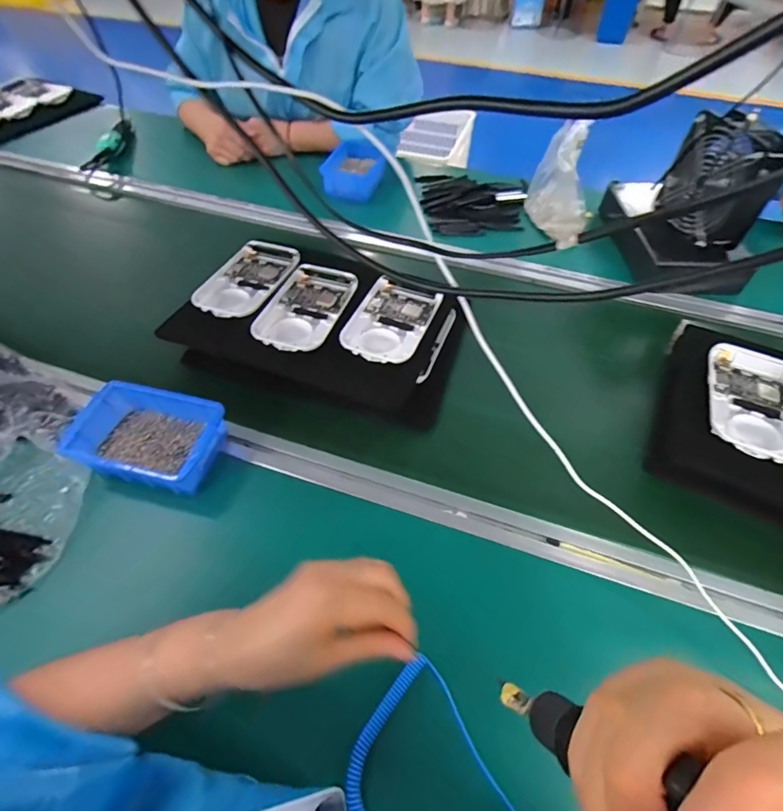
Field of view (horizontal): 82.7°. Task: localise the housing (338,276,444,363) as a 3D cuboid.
[{"bbox_3d":[0.002,-0.118,0.584,0.097,0.010,0.157,18,55,15],"label":"housing"}]

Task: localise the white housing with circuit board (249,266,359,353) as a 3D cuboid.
[{"bbox_3d":[-0.113,-0.135,0.595,0.097,0.010,0.166,15,54,13],"label":"white housing with circuit board"}]

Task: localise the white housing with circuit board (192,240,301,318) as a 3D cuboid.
[{"bbox_3d":[-0.204,-0.180,0.633,0.098,0.018,0.162,17,54,14],"label":"white housing with circuit board"}]

